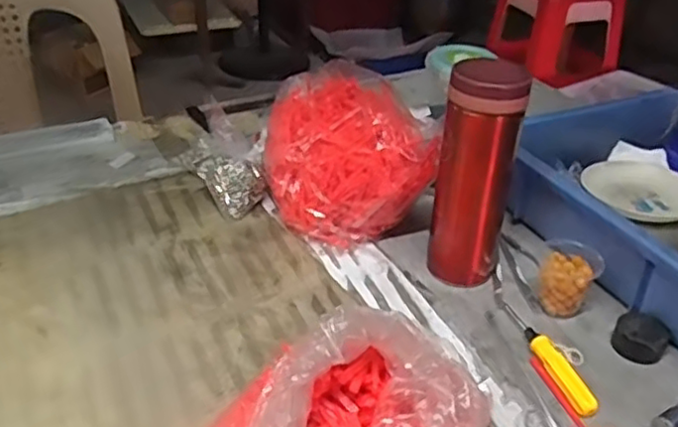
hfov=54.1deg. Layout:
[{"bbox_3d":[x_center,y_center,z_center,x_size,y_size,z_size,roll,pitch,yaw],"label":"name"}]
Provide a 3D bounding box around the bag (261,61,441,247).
[{"bbox_3d":[0.005,-0.058,0.639,0.152,0.117,0.160,2,33,-3],"label":"bag"}]

